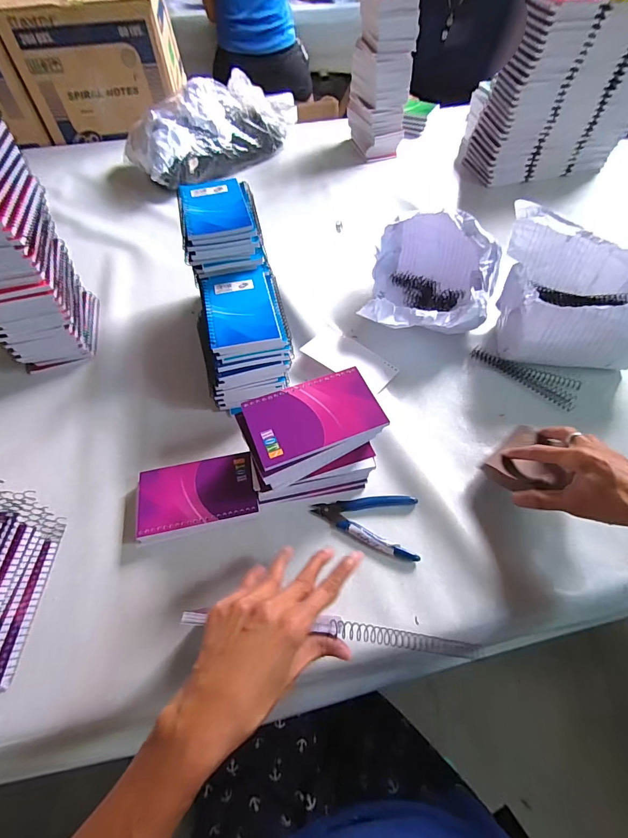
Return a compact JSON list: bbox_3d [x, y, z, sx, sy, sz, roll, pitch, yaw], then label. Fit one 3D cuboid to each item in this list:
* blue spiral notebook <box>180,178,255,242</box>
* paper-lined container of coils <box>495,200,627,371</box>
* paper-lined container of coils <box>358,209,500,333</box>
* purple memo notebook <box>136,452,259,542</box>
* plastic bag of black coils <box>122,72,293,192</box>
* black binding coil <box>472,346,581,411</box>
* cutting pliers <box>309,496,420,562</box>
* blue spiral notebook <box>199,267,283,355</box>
[{"bbox_3d":[-0.132,-0.280,0.502,0.081,0.009,0.126,-13,56,-8],"label":"blue spiral notebook"},{"bbox_3d":[0.362,-0.173,0.532,0.176,0.129,0.189,8,56,7],"label":"paper-lined container of coils"},{"bbox_3d":[0.178,-0.212,0.575,0.176,0.116,0.204,18,57,13],"label":"paper-lined container of coils"},{"bbox_3d":[-0.132,0.088,0.437,0.129,0.029,0.077,-10,55,-6],"label":"purple memo notebook"},{"bbox_3d":[-0.247,-0.672,0.883,0.382,0.137,0.197,-38,63,-23],"label":"plastic bag of black coils"},{"bbox_3d":[0.295,-0.063,0.538,0.146,0.010,0.048,30,61,20],"label":"black binding coil"},{"bbox_3d":[0.056,0.110,0.424,0.118,0.011,0.069,8,56,7],"label":"cutting pliers"},{"bbox_3d":[-0.093,-0.142,0.478,0.084,0.015,0.142,-12,56,-7],"label":"blue spiral notebook"}]

